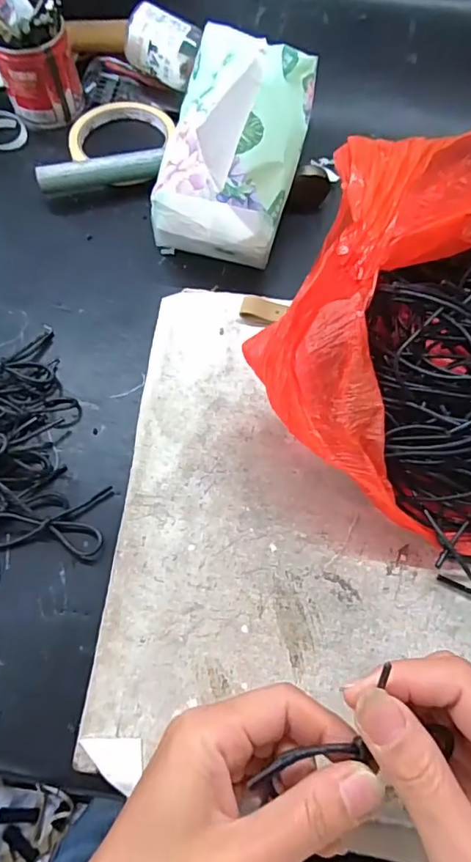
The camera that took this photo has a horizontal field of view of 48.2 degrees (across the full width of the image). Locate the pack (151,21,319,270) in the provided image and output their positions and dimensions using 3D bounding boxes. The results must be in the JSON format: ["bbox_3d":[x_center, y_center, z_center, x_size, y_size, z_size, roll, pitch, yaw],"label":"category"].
[{"bbox_3d":[0.001,-0.209,0.394,0.094,0.112,0.137,17,67,7],"label":"pack"}]

